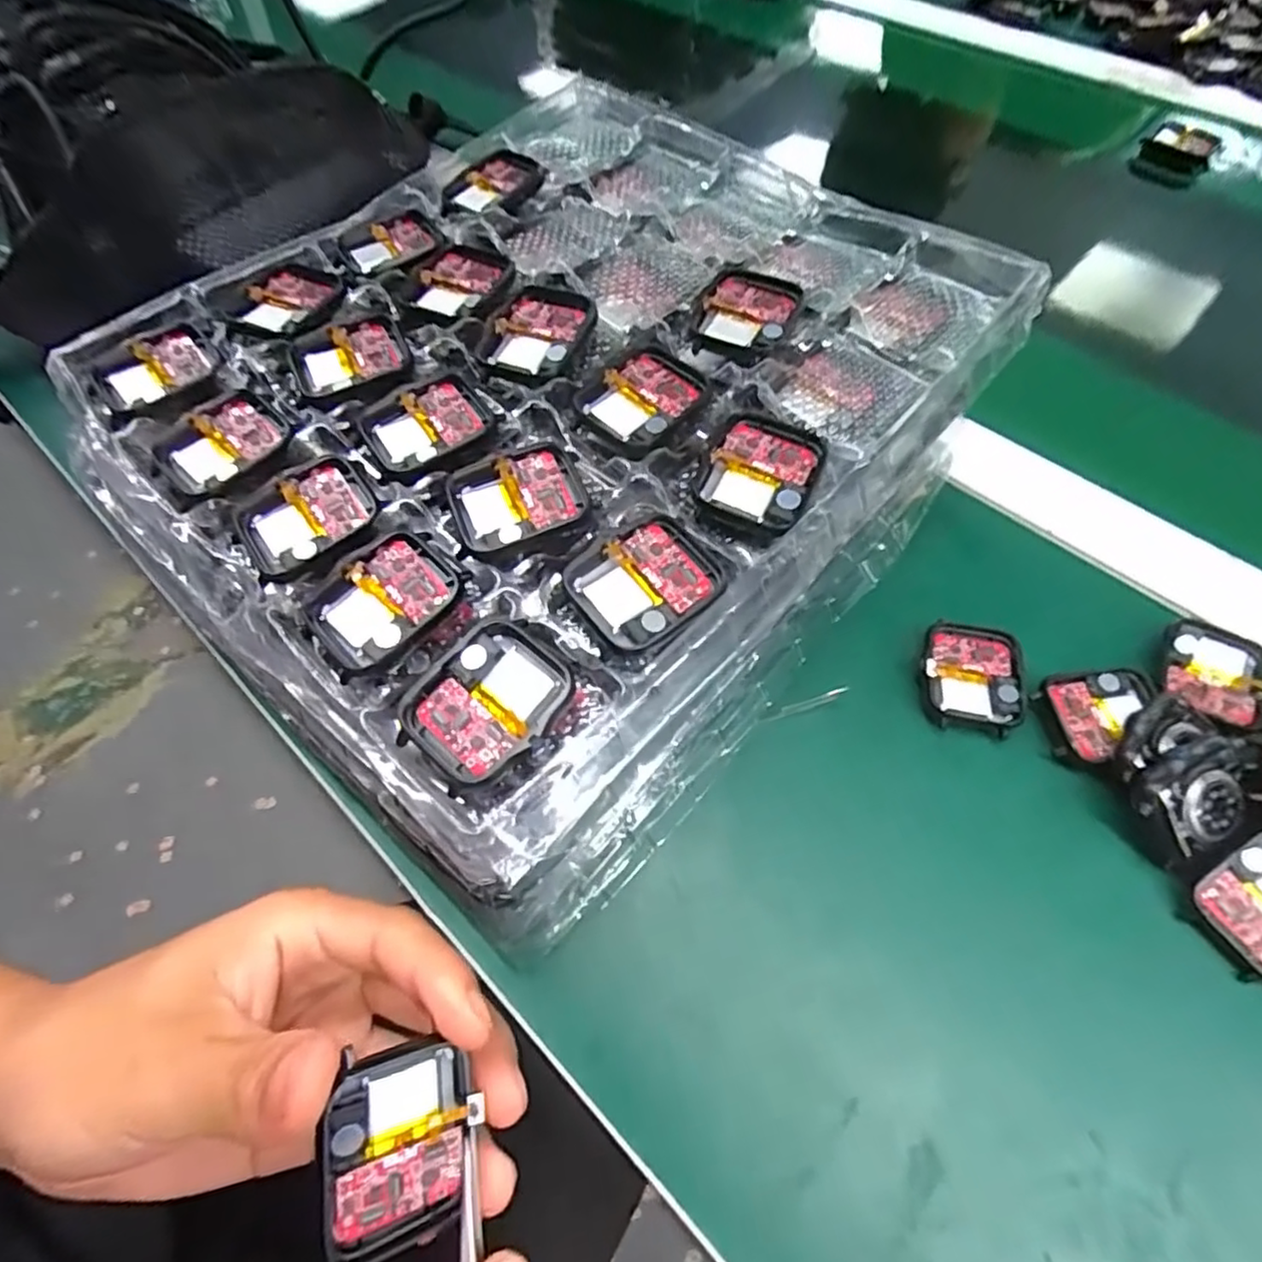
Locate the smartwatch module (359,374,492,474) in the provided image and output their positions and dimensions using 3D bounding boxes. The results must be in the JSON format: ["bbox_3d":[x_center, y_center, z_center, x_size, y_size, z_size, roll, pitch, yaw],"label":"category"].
[{"bbox_3d":[-0.073,-0.075,0.234,0.042,0.007,0.034,-37,65,-17],"label":"smartwatch module"}]

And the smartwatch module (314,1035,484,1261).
[{"bbox_3d":[-0.057,0.127,0.160,0.035,0.006,0.046,-1,81,-35],"label":"smartwatch module"}]

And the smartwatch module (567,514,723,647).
[{"bbox_3d":[0.006,-0.015,0.199,0.043,0.008,0.036,-31,64,-14],"label":"smartwatch module"}]

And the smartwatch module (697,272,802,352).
[{"bbox_3d":[0.045,-0.124,0.250,0.034,0.006,0.043,19,63,13],"label":"smartwatch module"}]

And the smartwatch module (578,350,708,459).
[{"bbox_3d":[0.004,-0.082,0.231,0.036,0.005,0.043,32,67,19],"label":"smartwatch module"}]

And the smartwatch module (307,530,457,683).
[{"bbox_3d":[-0.077,-0.009,0.202,0.043,0.010,0.034,-38,66,-17],"label":"smartwatch module"}]

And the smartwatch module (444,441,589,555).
[{"bbox_3d":[-0.038,-0.044,0.215,0.043,0.006,0.037,-17,61,-7],"label":"smartwatch module"}]

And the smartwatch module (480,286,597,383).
[{"bbox_3d":[-0.036,-0.112,0.247,0.036,0.009,0.044,22,64,14],"label":"smartwatch module"}]

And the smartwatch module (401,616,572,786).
[{"bbox_3d":[-0.040,0.020,0.183,0.036,0.007,0.044,38,69,21],"label":"smartwatch module"}]

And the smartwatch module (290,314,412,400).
[{"bbox_3d":[-0.107,-0.104,0.249,0.042,0.009,0.036,-27,63,-12],"label":"smartwatch module"}]

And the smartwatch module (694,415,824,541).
[{"bbox_3d":[0.043,-0.052,0.217,0.035,0.008,0.044,22,64,14],"label":"smartwatch module"}]

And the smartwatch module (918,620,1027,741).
[{"bbox_3d":[0.137,0.020,0.265,0.039,0.013,0.044,7,61,7],"label":"smartwatch module"}]

